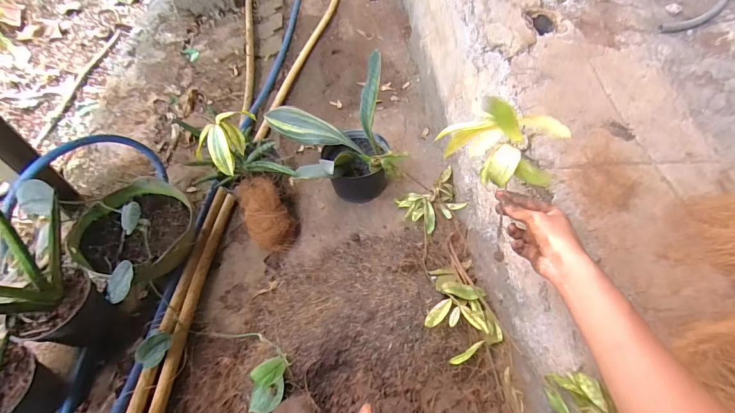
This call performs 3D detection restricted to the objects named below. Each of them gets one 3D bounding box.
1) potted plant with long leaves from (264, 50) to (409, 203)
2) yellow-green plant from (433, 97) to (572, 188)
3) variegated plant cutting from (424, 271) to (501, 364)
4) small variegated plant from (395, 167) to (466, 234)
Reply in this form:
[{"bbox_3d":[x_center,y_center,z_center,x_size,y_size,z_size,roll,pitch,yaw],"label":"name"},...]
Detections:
[{"bbox_3d":[-0.066,-0.158,0.729,0.221,0.296,0.199,-16,58,-14],"label":"potted plant with long leaves"},{"bbox_3d":[0.173,-0.074,0.471,0.156,0.114,0.048,0,55,-4],"label":"yellow-green plant"},{"bbox_3d":[0.144,0.168,0.608,0.126,0.067,0.151,-25,60,-20],"label":"variegated plant cutting"},{"bbox_3d":[0.147,-0.009,0.794,0.151,0.046,0.107,-24,60,-19],"label":"small variegated plant"}]

